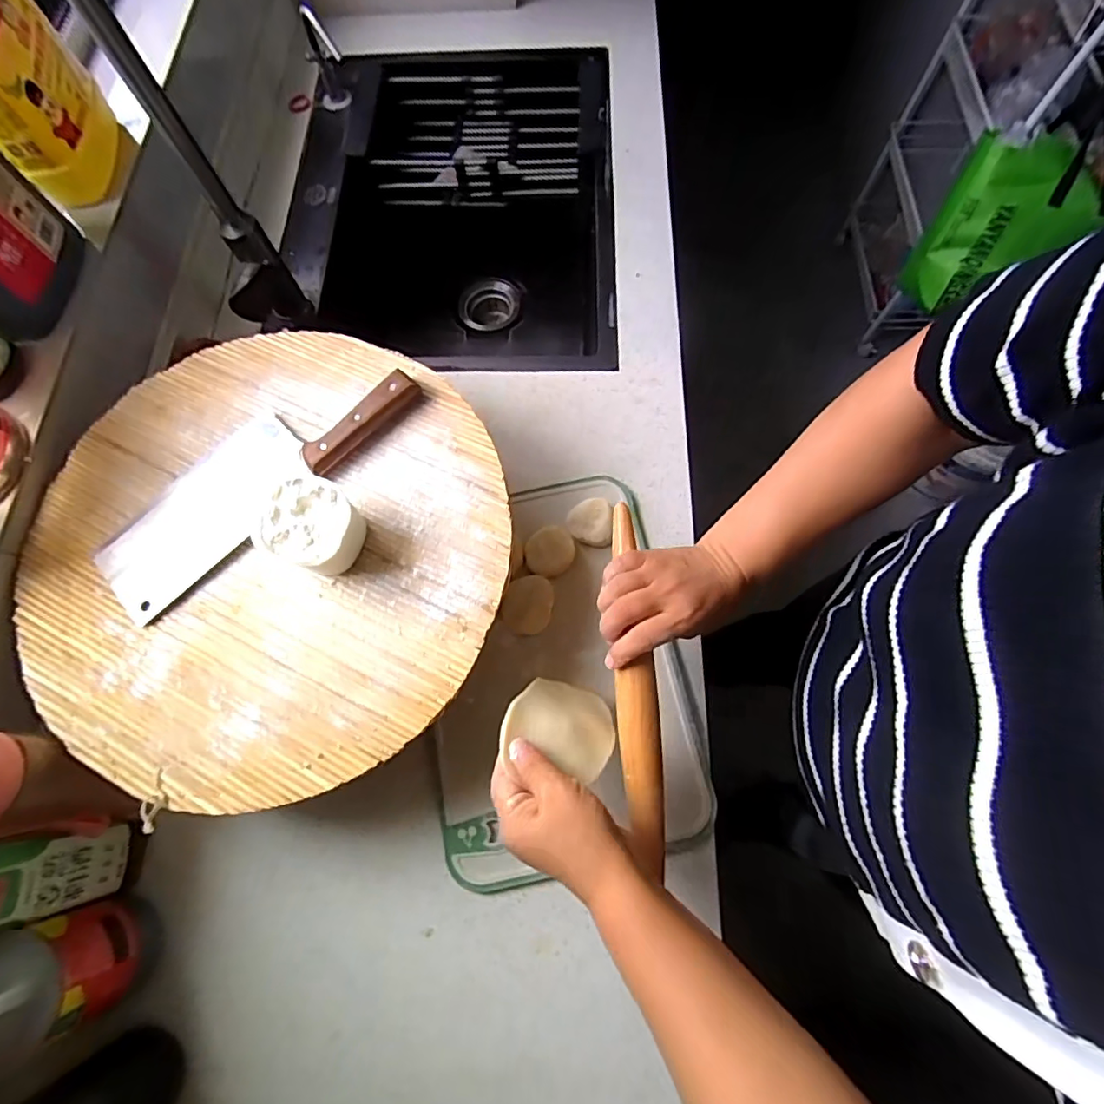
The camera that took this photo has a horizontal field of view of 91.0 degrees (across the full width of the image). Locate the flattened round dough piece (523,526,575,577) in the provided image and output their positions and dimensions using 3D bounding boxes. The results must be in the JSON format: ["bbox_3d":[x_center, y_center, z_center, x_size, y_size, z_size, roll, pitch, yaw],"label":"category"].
[{"bbox_3d":[-0.002,-0.001,0.570,0.050,0.011,0.052,-1,71,2],"label":"flattened round dough piece"}]

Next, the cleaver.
[{"bbox_3d":[-0.266,-0.078,0.481,0.304,0.032,0.096,-43,75,-11],"label":"cleaver"}]

